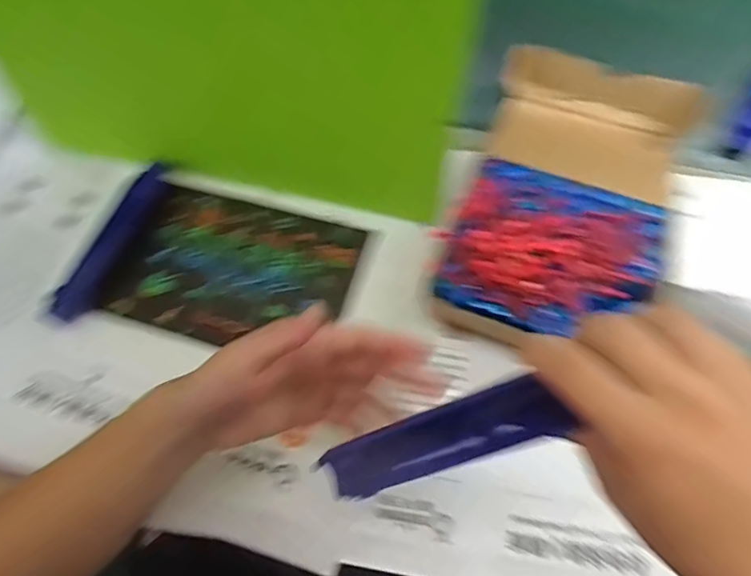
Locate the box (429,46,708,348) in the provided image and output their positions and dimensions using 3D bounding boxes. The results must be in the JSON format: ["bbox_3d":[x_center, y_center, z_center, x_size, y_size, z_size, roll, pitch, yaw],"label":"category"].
[{"bbox_3d":[0.168,-0.094,0.468,0.183,0.072,0.323,23,69,12],"label":"box"}]

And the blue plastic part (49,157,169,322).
[{"bbox_3d":[-0.229,-0.044,0.478,0.025,0.016,0.159,18,68,10],"label":"blue plastic part"}]

